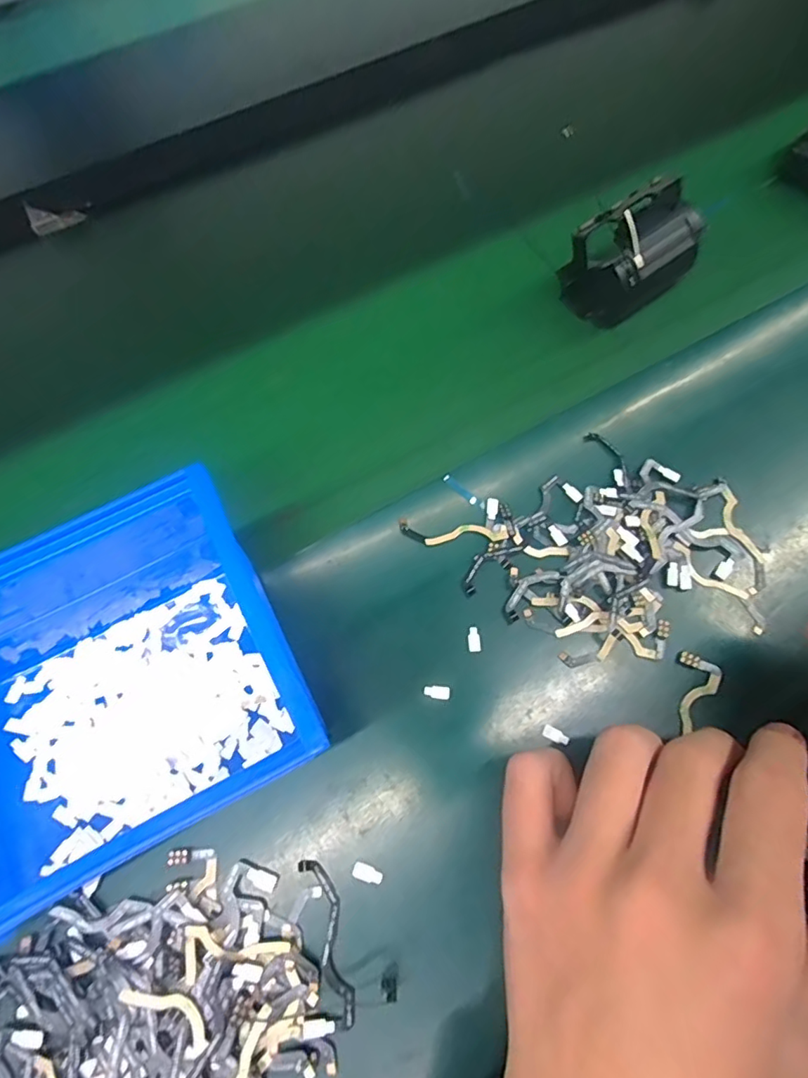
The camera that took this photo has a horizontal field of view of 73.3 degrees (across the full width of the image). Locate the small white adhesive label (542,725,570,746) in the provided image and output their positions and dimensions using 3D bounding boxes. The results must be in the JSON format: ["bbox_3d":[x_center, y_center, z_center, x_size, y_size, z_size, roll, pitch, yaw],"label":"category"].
[{"bbox_3d":[0.063,0.080,0.223,0.011,0.004,0.005,28,70,12],"label":"small white adhesive label"}]

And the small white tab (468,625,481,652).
[{"bbox_3d":[0.031,0.043,0.237,0.005,0.004,0.011,-6,67,-2],"label":"small white tab"}]

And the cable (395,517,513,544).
[{"bbox_3d":[0.023,-0.003,0.252,0.051,0.004,0.011,6,68,3],"label":"cable"}]

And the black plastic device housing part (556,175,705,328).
[{"bbox_3d":[0.126,-0.153,0.299,0.069,0.047,0.047,-36,72,-13],"label":"black plastic device housing part"}]

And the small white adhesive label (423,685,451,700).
[{"bbox_3d":[0.014,0.064,0.229,0.011,0.004,0.005,5,68,3],"label":"small white adhesive label"}]

